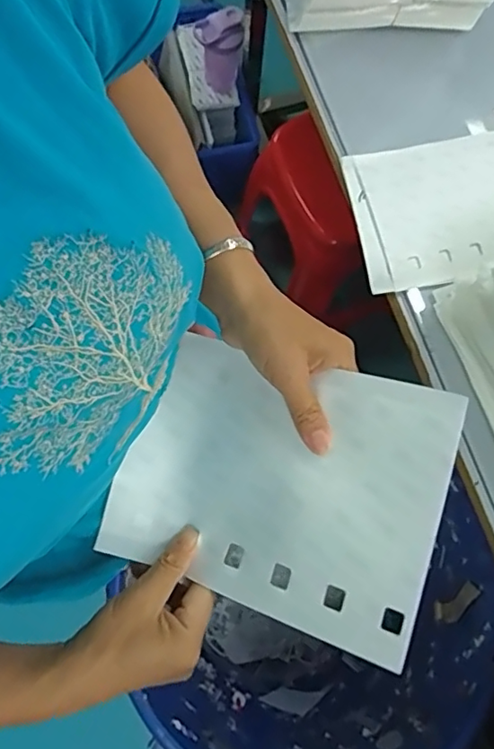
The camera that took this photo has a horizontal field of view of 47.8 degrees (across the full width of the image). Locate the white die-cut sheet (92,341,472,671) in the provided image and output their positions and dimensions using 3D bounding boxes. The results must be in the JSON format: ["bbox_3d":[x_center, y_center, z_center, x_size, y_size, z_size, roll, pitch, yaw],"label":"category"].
[{"bbox_3d":[0.016,0.073,0.378,0.214,0.017,0.167,15,86,24],"label":"white die-cut sheet"}]

